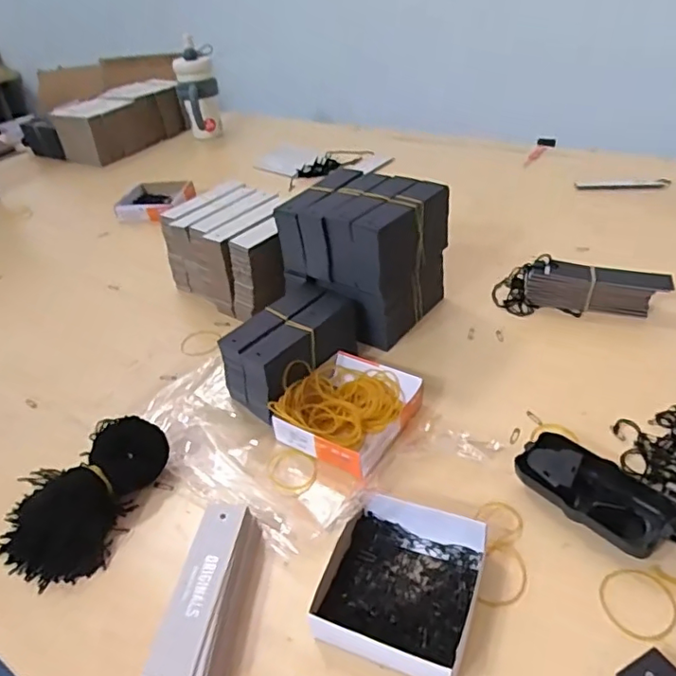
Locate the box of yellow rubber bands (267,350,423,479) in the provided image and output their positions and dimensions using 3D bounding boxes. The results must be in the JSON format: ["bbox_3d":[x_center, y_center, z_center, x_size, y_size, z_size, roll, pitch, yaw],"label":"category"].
[{"bbox_3d":[0.008,0.064,0.519,0.109,0.036,0.117,19,44,31],"label":"box of yellow rubber bands"}]

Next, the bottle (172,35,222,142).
[{"bbox_3d":[-0.296,-0.527,1.236,0.092,0.185,0.102,-16,37,-13],"label":"bottle"}]

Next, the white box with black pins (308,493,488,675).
[{"bbox_3d":[0.046,0.164,0.392,0.099,0.023,0.114,8,39,19],"label":"white box with black pins"}]

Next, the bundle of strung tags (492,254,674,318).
[{"bbox_3d":[0.267,-0.057,0.629,0.180,0.044,0.056,10,39,22],"label":"bundle of strung tags"}]

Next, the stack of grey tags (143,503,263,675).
[{"bbox_3d":[-0.086,0.177,0.387,0.043,0.037,0.126,-1,37,8],"label":"stack of grey tags"}]

